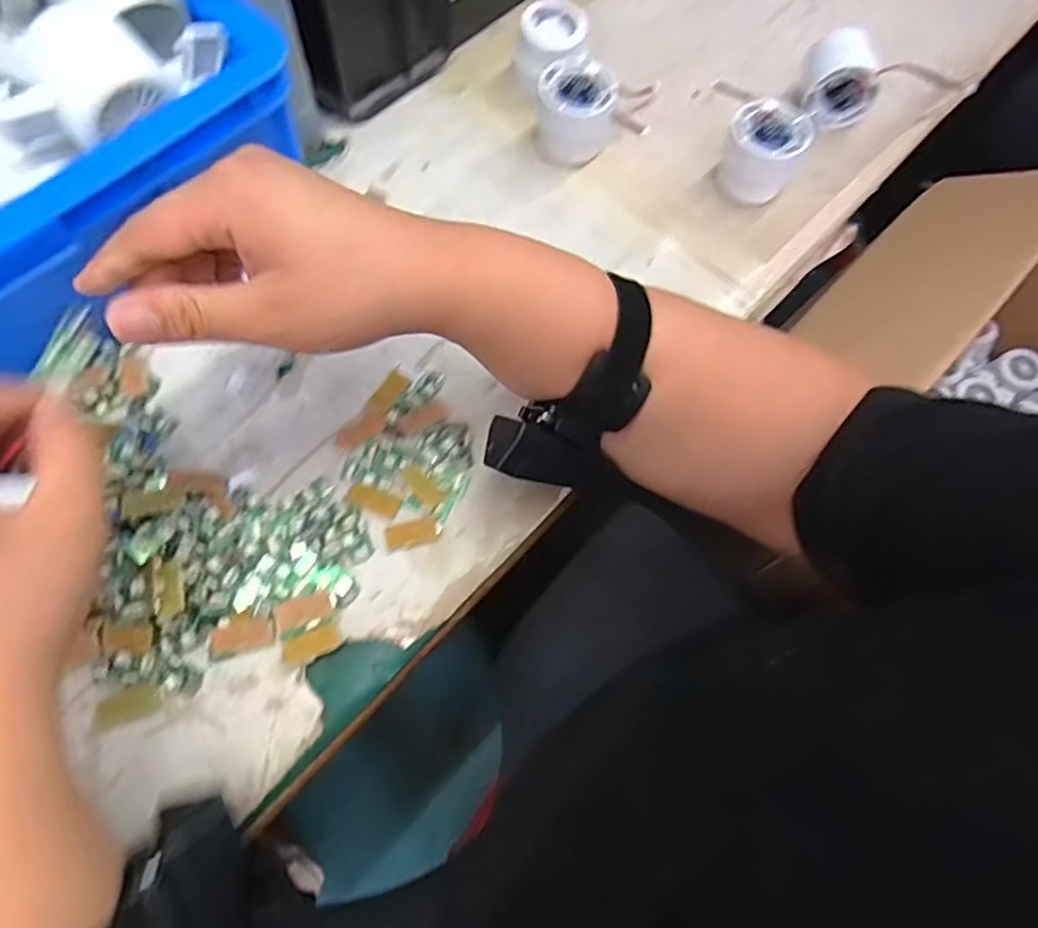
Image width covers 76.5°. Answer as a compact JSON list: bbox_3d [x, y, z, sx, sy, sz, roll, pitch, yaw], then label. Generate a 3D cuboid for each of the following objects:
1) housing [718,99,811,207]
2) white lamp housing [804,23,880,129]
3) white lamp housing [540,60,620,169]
[{"bbox_3d":[0.178,-0.229,0.482,0.051,0.046,0.052,1,68,-2],"label":"housing"},{"bbox_3d":[0.254,-0.303,0.519,0.052,0.051,0.055,11,68,2],"label":"white lamp housing"},{"bbox_3d":[0.041,-0.257,0.487,0.052,0.049,0.060,11,68,2],"label":"white lamp housing"}]

